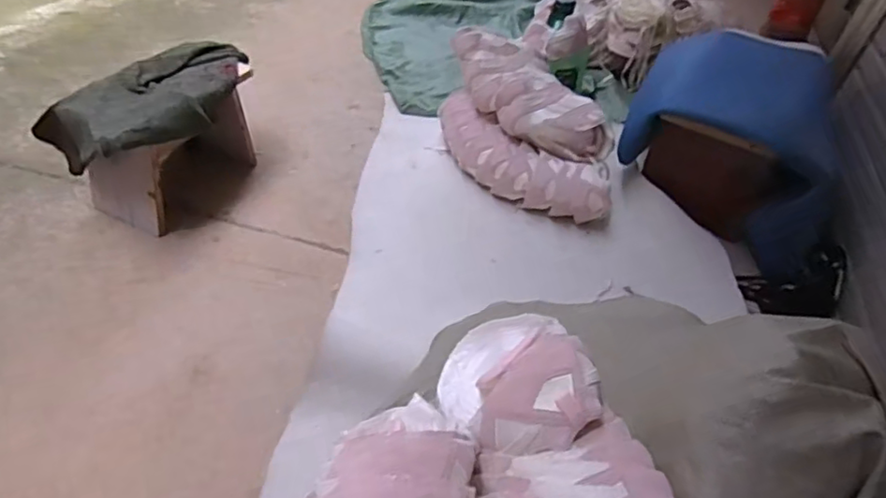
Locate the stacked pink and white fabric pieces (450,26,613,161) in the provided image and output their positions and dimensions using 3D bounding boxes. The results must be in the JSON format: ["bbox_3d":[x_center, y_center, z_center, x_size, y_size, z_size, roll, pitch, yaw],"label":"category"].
[{"bbox_3d":[0.188,-0.350,1.364,0.429,0.124,0.136,44,52,17],"label":"stacked pink and white fabric pieces"}]

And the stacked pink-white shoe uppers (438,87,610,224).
[{"bbox_3d":[0.154,-0.208,1.408,0.500,0.127,0.152,34,48,28],"label":"stacked pink-white shoe uppers"}]

